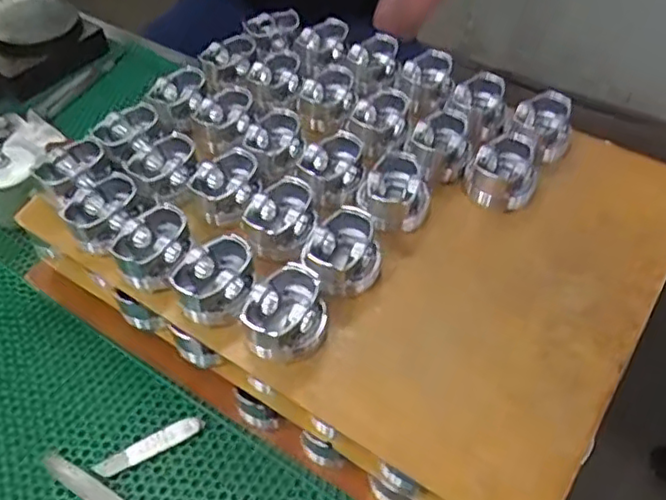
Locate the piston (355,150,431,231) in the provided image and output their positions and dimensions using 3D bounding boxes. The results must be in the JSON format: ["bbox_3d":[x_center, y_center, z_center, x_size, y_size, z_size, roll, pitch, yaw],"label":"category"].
[{"bbox_3d":[0.069,-0.064,0.716,0.079,0.050,0.082,7,48,7],"label":"piston"}]

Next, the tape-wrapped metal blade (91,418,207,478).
[{"bbox_3d":[-0.187,0.201,0.654,0.112,0.010,0.020,-23,51,-18],"label":"tape-wrapped metal blade"}]

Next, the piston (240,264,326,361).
[{"bbox_3d":[-0.045,0.060,0.601,0.075,0.044,0.080,-1,48,1],"label":"piston"}]

